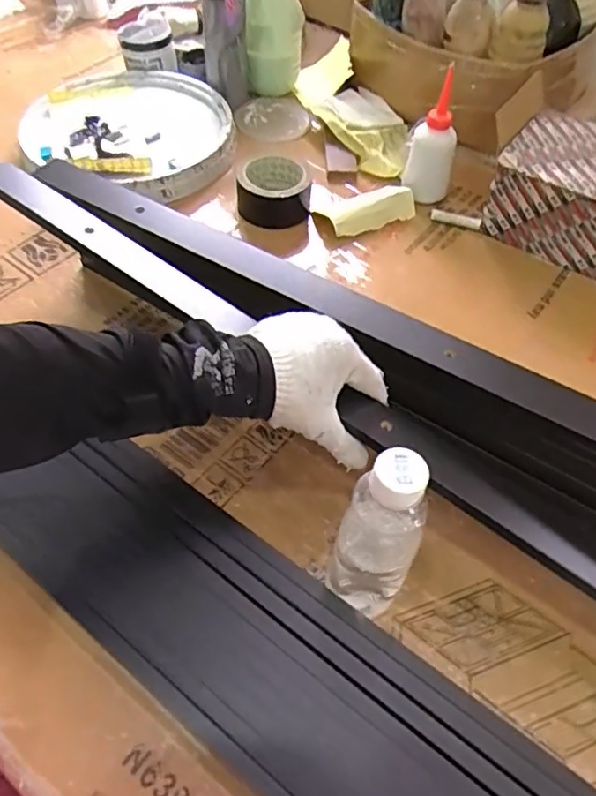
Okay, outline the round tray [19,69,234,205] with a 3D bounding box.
[{"bbox_3d":[-0.225,-0.375,0.823,0.258,0.048,0.254,1,54,-1],"label":"round tray"}]

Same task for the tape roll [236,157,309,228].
[{"bbox_3d":[-0.033,-0.267,0.767,0.089,0.066,0.089,1,54,-1],"label":"tape roll"}]

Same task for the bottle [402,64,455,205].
[{"bbox_3d":[0.170,-0.327,0.732,0.058,0.165,0.045,11,54,6],"label":"bottle"}]

